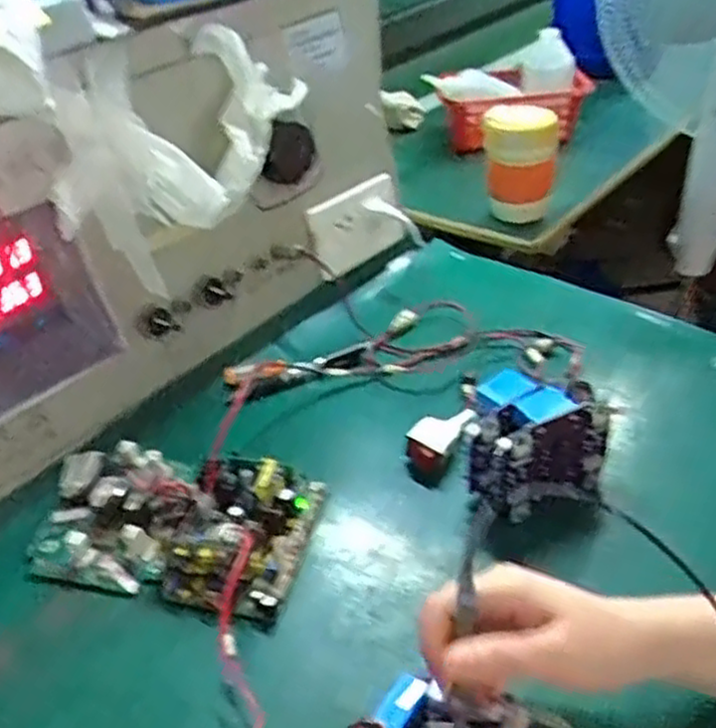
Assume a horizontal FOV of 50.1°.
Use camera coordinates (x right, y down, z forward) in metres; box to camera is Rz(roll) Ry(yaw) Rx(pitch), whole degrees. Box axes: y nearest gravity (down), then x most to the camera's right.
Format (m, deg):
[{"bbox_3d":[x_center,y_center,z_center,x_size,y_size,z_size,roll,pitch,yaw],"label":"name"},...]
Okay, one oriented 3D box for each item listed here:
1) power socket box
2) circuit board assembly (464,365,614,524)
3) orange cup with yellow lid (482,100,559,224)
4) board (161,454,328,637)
[{"bbox_3d":[0.002,-0.143,0.790,0.102,0.079,0.019,-28,34,-20],"label":"power socket box"},{"bbox_3d":[0.131,0.057,0.566,0.104,0.077,0.077,-5,37,0],"label":"circuit board assembly"},{"bbox_3d":[0.205,-0.253,0.969,0.087,0.140,0.073,1,38,8],"label":"orange cup with yellow lid"},{"bbox_3d":[-0.089,0.120,0.546,0.100,0.033,0.133,6,39,15],"label":"board"}]

